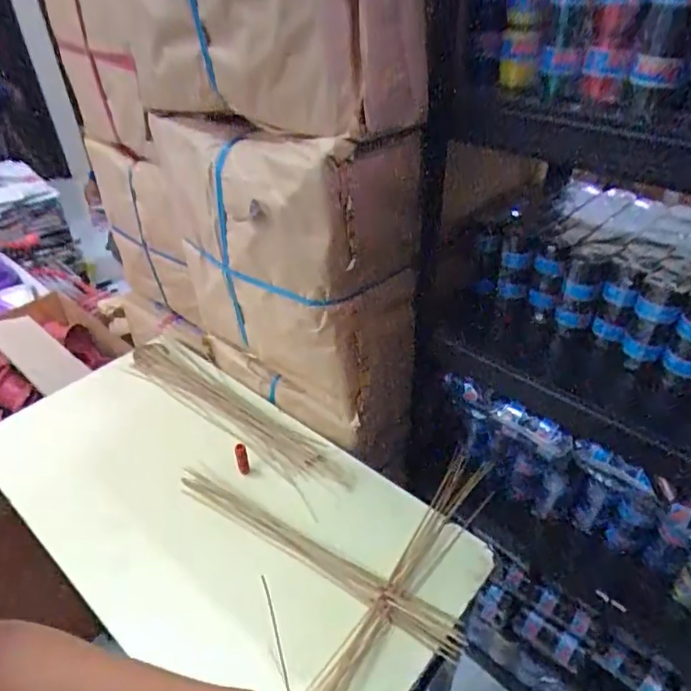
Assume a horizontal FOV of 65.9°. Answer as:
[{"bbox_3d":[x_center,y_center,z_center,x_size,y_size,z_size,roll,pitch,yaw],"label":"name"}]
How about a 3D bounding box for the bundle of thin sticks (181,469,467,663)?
[{"bbox_3d":[-0.055,0.274,0.729,0.463,0.021,0.044,20,43,27],"label":"bundle of thin sticks"}]

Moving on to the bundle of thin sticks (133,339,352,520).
[{"bbox_3d":[-0.215,0.111,0.962,0.556,0.011,0.098,28,47,34],"label":"bundle of thin sticks"}]

